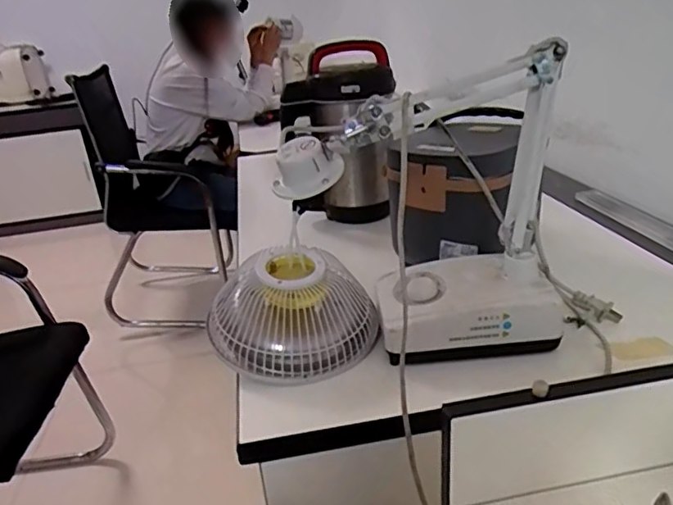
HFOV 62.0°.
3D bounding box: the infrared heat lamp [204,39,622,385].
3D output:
[{"bbox_3d":[0.081,-0.031,0.601,0.441,0.274,0.168,-8,24,-7],"label":"infrared heat lamp"}]

